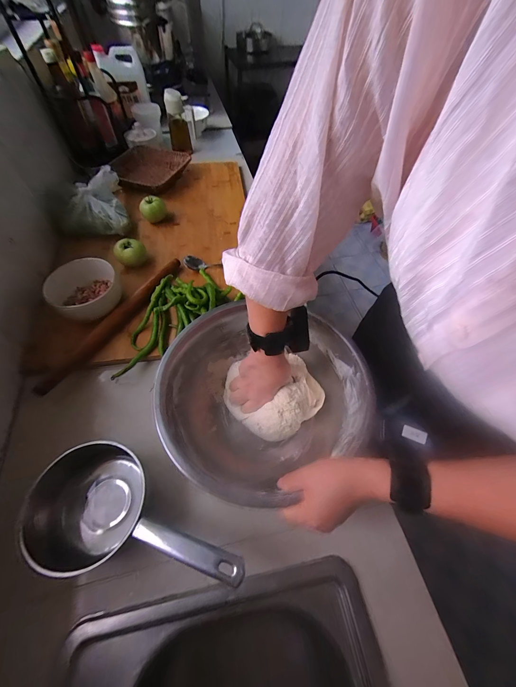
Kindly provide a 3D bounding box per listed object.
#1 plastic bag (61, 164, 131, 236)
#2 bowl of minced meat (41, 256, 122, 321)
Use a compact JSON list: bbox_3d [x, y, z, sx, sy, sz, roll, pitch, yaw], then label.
[{"bbox_3d":[-0.436,-0.392,0.731,0.141,0.073,0.221,-11,59,-8],"label":"plastic bag"},{"bbox_3d":[-0.363,-0.103,0.564,0.142,0.064,0.145,1,58,-1],"label":"bowl of minced meat"}]

